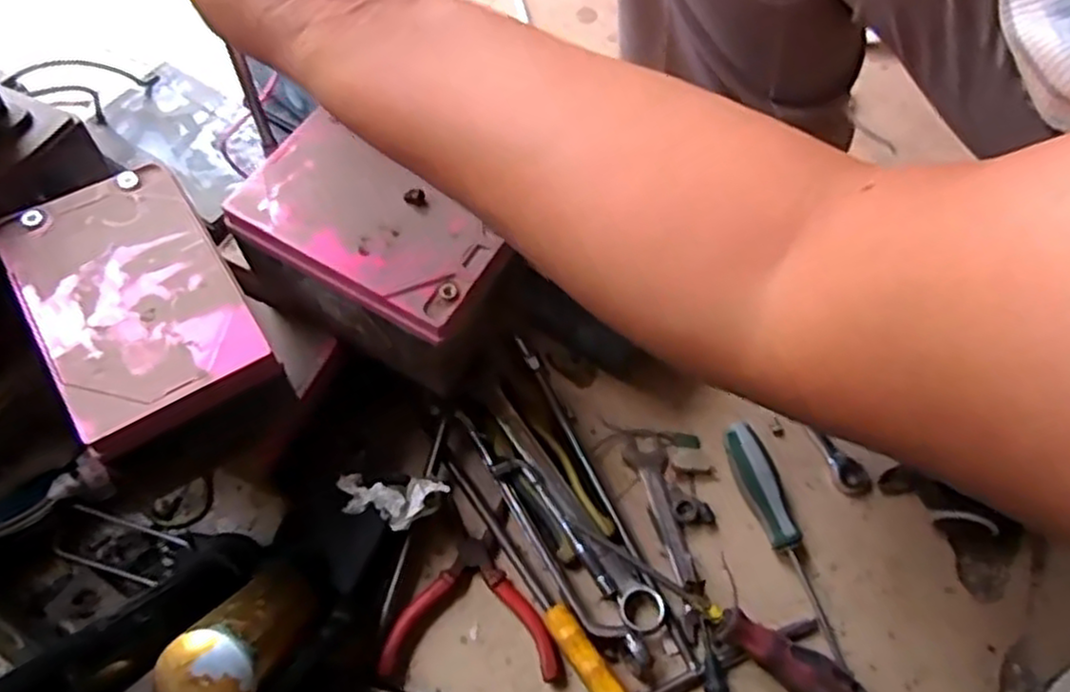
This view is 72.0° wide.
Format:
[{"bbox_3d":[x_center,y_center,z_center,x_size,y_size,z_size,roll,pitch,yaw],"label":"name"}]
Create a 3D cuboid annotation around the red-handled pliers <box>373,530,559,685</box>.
[{"bbox_3d":[-0.050,0.195,0.492,0.104,0.018,0.105,-29,68,-16],"label":"red-handled pliers"}]

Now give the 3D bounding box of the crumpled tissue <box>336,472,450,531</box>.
[{"bbox_3d":[-0.097,0.103,0.493,0.073,0.018,0.033,7,63,1],"label":"crumpled tissue"}]

